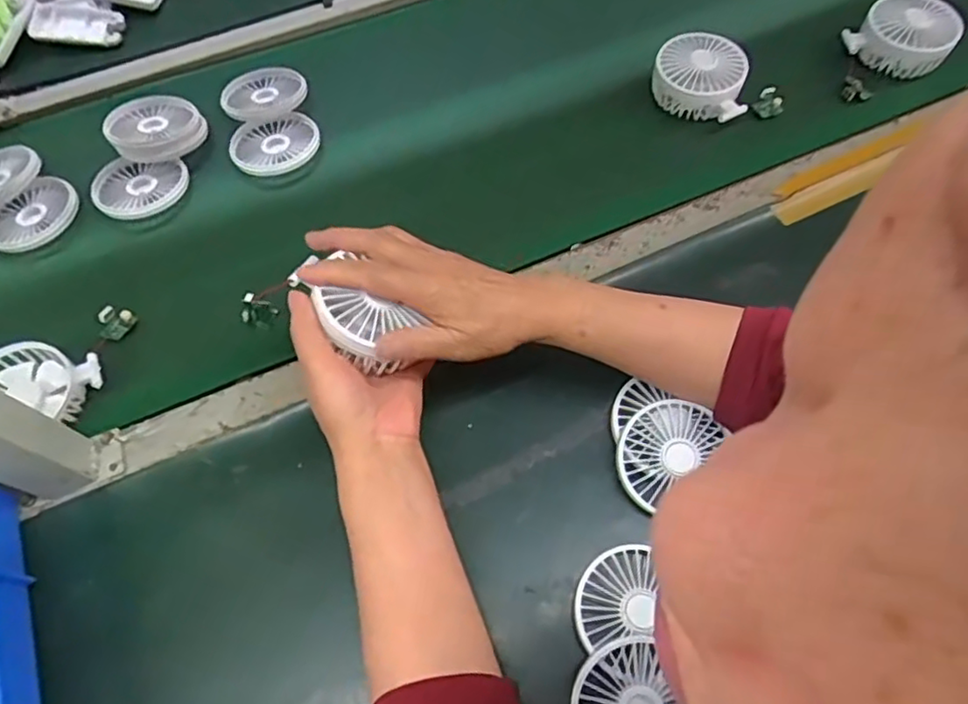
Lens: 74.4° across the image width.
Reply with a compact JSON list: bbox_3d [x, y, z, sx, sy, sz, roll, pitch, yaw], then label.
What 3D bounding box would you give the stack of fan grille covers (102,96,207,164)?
[{"bbox_3d":[-0.328,-0.228,0.644,0.088,0.015,0.083,2,58,-12],"label":"stack of fan grille covers"}]

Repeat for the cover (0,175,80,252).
[{"bbox_3d":[-0.434,-0.132,0.613,0.087,0.007,0.087,35,68,19],"label":"cover"}]

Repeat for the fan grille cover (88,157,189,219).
[{"bbox_3d":[-0.333,-0.157,0.619,0.084,0.021,0.069,-6,62,-1],"label":"fan grille cover"}]

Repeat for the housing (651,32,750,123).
[{"bbox_3d":[0.217,-0.271,0.628,0.093,0.044,0.077,26,66,15],"label":"housing"}]

